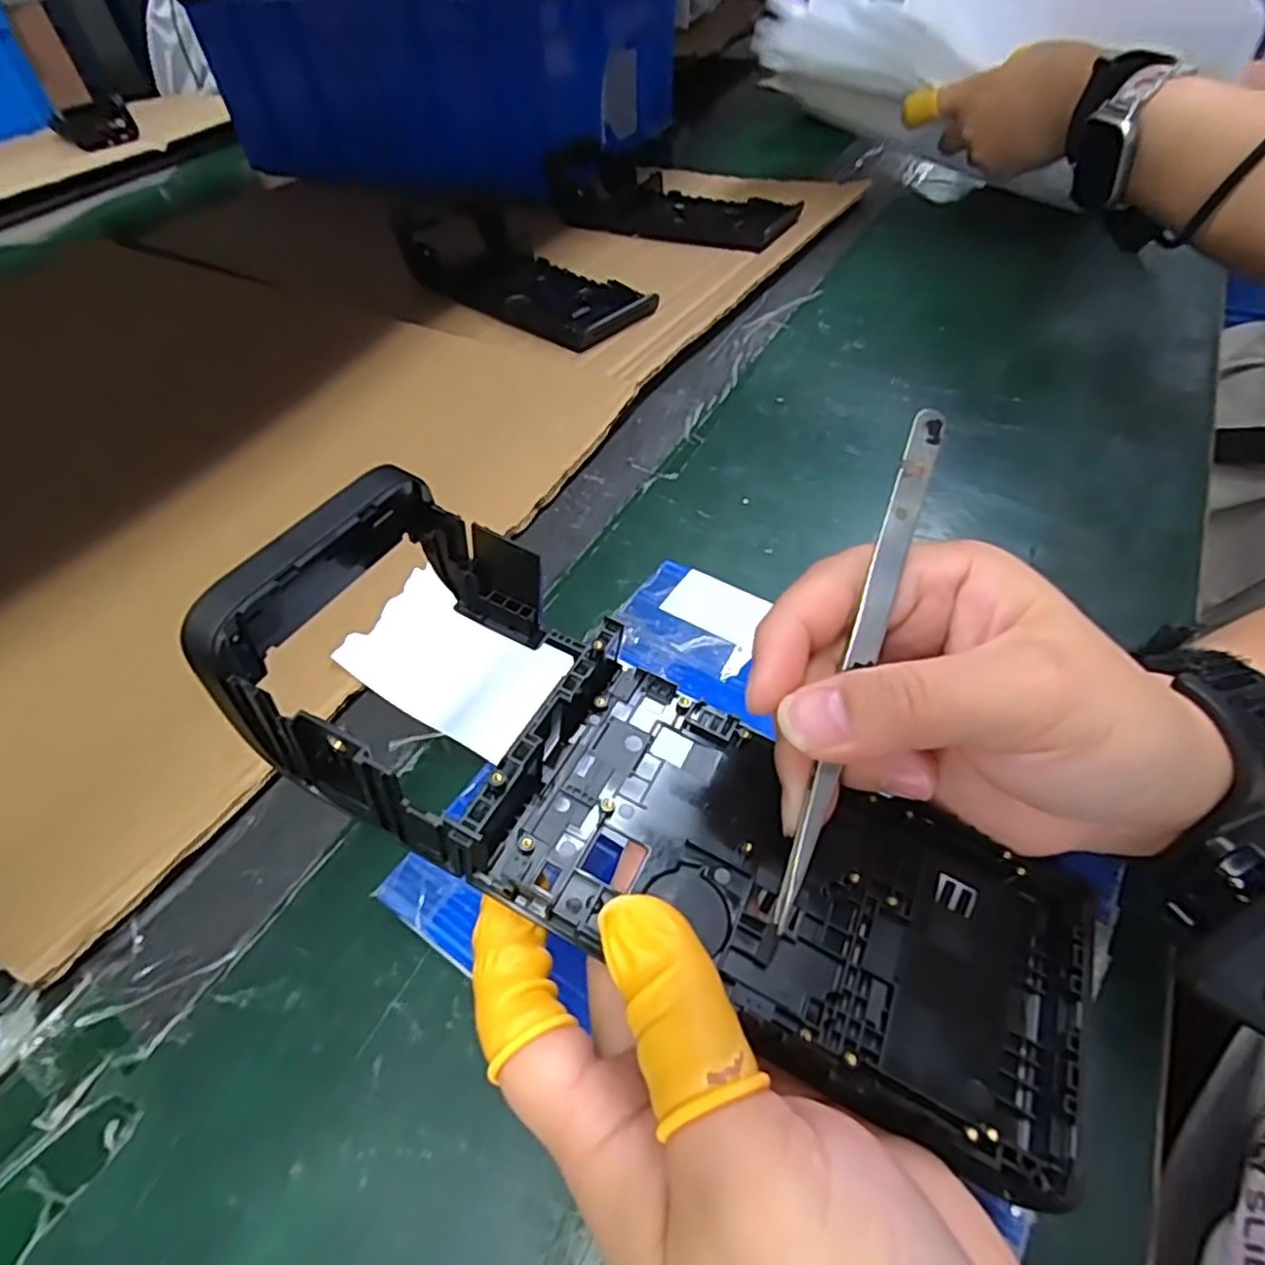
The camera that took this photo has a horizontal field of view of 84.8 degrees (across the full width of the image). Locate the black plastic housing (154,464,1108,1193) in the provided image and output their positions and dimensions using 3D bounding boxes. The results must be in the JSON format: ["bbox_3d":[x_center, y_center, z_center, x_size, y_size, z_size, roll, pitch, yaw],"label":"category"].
[{"bbox_3d":[0.006,0.039,0.175,0.215,0.039,0.086,31,57,3],"label":"black plastic housing"}]

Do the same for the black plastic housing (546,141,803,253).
[{"bbox_3d":[0.034,-0.369,0.578,0.213,0.039,0.086,25,56,23],"label":"black plastic housing"}]

